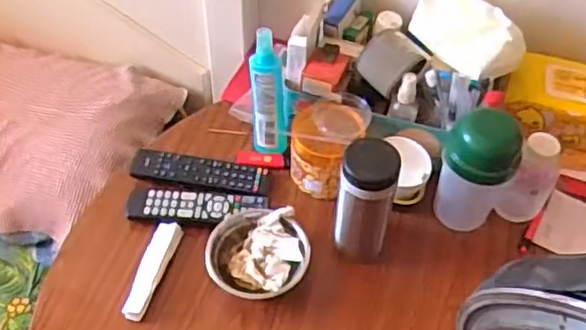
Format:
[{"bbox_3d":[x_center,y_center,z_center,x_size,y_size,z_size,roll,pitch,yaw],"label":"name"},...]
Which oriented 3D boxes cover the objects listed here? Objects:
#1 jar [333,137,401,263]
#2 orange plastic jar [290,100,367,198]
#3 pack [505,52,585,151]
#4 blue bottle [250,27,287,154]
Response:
[{"bbox_3d":[0.090,0.046,0.763,0.067,0.171,0.067,13,53,10],"label":"jar"},{"bbox_3d":[0.041,-0.022,0.858,0.086,0.097,0.088,0,51,0],"label":"orange plastic jar"},{"bbox_3d":[0.403,-0.087,0.893,0.204,0.077,0.108,5,52,3],"label":"pack"},{"bbox_3d":[-0.032,-0.094,0.850,0.046,0.199,0.036,4,52,3],"label":"blue bottle"}]

